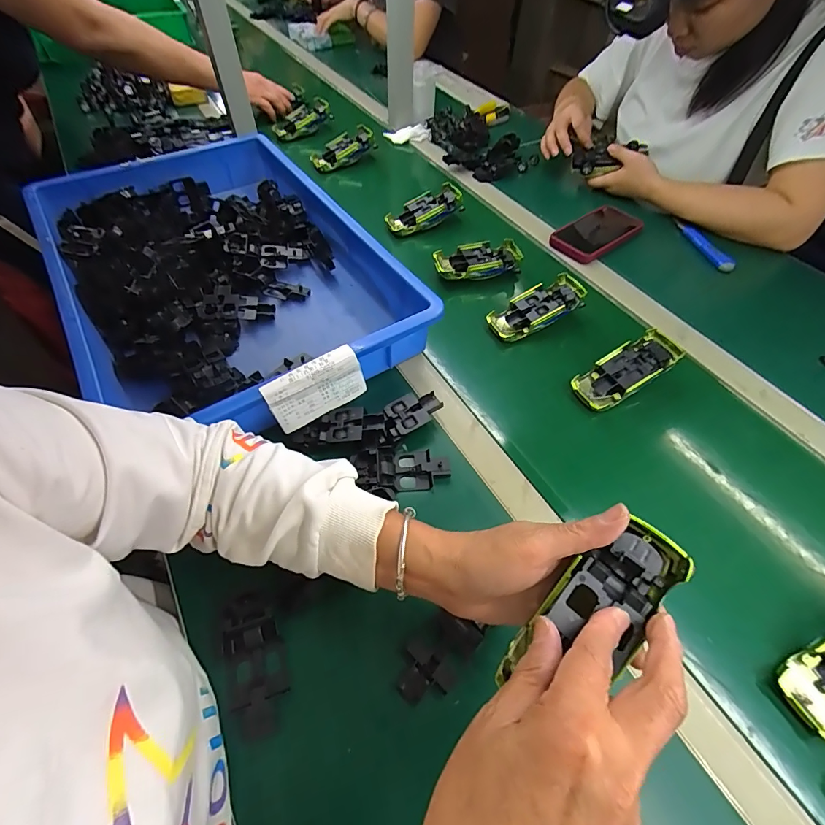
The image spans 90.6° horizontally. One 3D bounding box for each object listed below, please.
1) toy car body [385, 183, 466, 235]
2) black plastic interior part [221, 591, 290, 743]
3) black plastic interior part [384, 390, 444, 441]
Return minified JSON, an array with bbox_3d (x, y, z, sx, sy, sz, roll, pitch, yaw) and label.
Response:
[{"bbox_3d":[0.020,-0.344,0.698,0.133,0.034,0.047,-28,58,-3],"label":"toy car body"},{"bbox_3d":[-0.126,0.197,0.323,0.045,0.029,0.098,-16,57,-12],"label":"black plastic interior part"},{"bbox_3d":[0.000,0.006,0.456,0.066,0.032,0.040,-22,58,-18],"label":"black plastic interior part"}]

